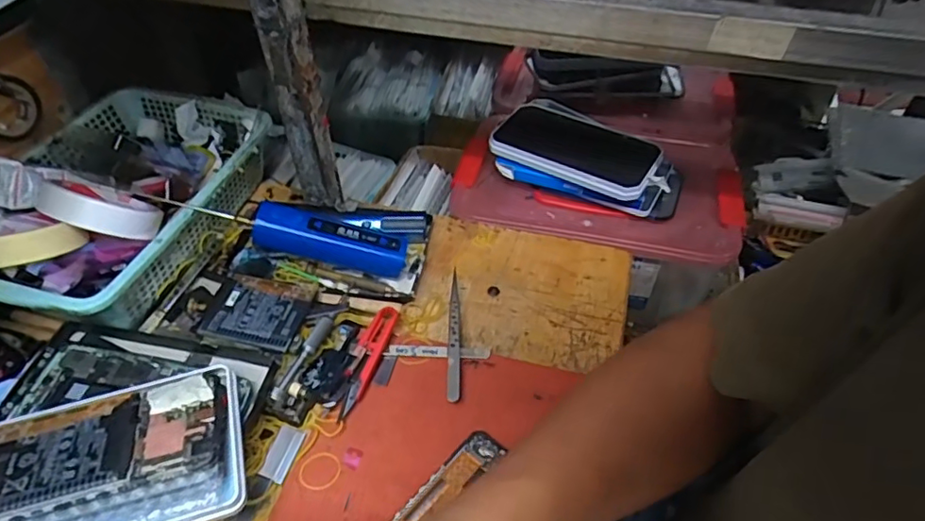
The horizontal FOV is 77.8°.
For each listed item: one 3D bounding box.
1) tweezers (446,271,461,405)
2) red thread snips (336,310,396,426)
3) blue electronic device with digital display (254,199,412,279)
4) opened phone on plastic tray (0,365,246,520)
[{"bbox_3d":[-0.007,0.058,0.487,0.010,0.012,0.138,1,48,-1],"label":"tweezers"},{"bbox_3d":[-0.078,0.079,0.460,0.022,0.013,0.099,12,49,10],"label":"red thread snips"},{"bbox_3d":[-0.116,-0.020,0.512,0.133,0.038,0.036,15,46,-14],"label":"blue electronic device with digital display"},{"bbox_3d":[-0.227,0.128,0.346,0.175,0.021,0.103,-12,49,-15],"label":"opened phone on plastic tray"}]

